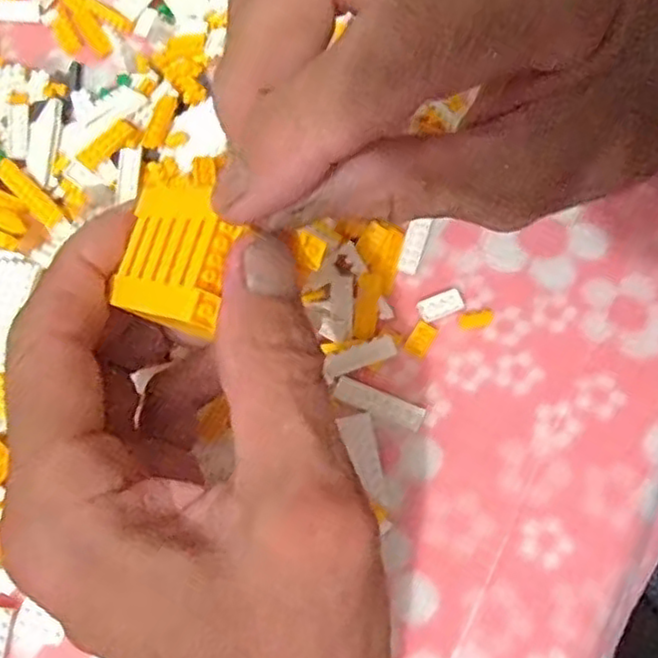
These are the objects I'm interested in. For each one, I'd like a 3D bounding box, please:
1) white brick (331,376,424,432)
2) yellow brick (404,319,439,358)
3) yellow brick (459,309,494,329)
[{"bbox_3d":[0.018,0.026,0.242,0.032,0.004,0.009,20,73,9],"label":"white brick"},{"bbox_3d":[0.033,0.004,0.251,0.008,0.004,0.012,28,74,11],"label":"yellow brick"},{"bbox_3d":[0.054,-0.004,0.253,0.013,0.004,0.006,-13,71,-3],"label":"yellow brick"}]

